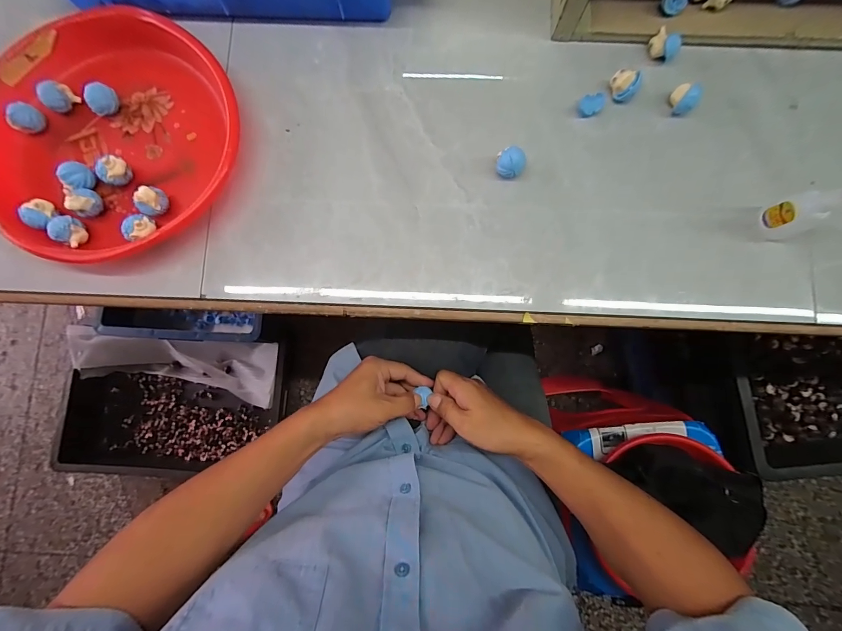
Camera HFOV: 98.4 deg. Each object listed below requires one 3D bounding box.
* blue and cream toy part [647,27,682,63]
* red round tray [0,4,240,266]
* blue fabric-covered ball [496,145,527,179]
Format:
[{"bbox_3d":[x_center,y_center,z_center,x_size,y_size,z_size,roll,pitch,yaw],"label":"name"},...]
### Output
[{"bbox_3d":[0.249,-0.276,0.374,0.023,0.023,0.030,-42,85,-3],"label":"blue and cream toy part"},{"bbox_3d":[-0.312,-0.180,0.365,0.244,0.039,0.251,0,84,1],"label":"red round tray"},{"bbox_3d":[0.089,-0.150,0.359,0.027,0.023,0.023,7,84,2],"label":"blue fabric-covered ball"}]

